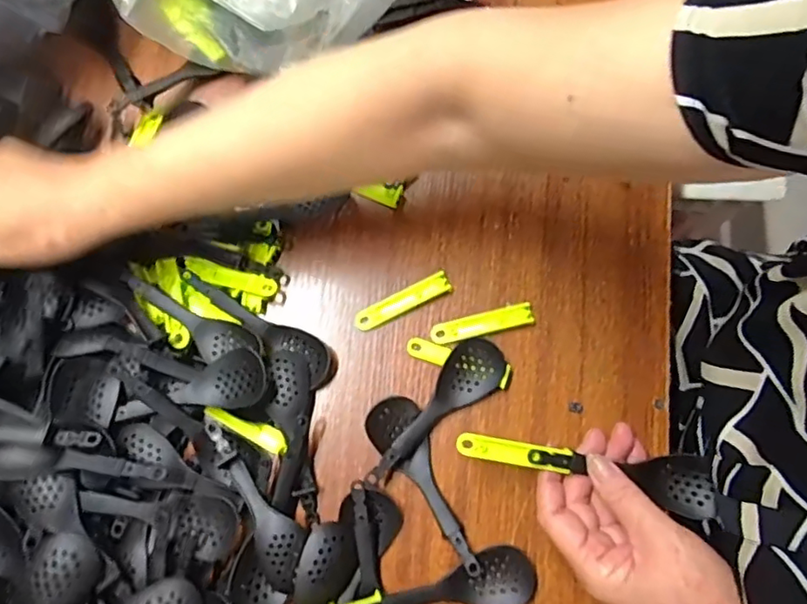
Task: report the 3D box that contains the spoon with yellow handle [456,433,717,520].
[{"bbox_3d":[0.123,0.105,0.385,0.169,0.023,0.038,15,78,-4],"label":"spoon with yellow handle"}]

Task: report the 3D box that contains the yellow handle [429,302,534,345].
[{"bbox_3d":[0.059,0.017,0.433,0.076,0.009,0.017,-13,78,-2],"label":"yellow handle"}]

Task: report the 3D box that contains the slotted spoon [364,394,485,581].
[{"bbox_3d":[0.022,0.124,0.406,0.039,0.010,0.130,-37,80,-7],"label":"slotted spoon"}]

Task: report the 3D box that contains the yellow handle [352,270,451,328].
[{"bbox_3d":[0.000,0.001,0.440,0.076,0.009,0.017,-27,79,-5],"label":"yellow handle"}]

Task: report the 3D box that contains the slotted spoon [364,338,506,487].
[{"bbox_3d":[0.019,0.077,0.417,0.128,0.015,0.037,-41,80,-8],"label":"slotted spoon"}]

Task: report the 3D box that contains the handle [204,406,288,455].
[{"bbox_3d":[-0.112,0.091,0.414,0.062,0.009,0.015,21,79,5],"label":"handle"}]

